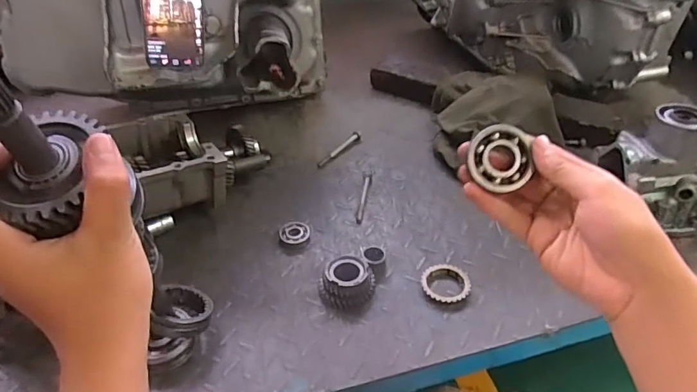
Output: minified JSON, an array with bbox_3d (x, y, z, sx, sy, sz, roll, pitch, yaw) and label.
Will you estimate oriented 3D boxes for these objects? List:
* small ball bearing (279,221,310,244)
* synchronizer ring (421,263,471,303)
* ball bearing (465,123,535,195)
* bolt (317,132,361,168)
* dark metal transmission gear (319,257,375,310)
[{"bbox_3d":[-0.070,0.047,0.649,0.038,0.010,0.034,-8,40,-8],"label":"small ball bearing"},{"bbox_3d":[0.113,0.099,0.586,0.056,0.009,0.056,-1,39,0],"label":"synchronizer ring"},{"bbox_3d":[0.118,-0.031,0.391,0.044,0.008,0.049,-4,84,1],"label":"ball bearing"},{"bbox_3d":[-0.013,-0.074,0.808,0.015,0.010,0.104,25,46,28],"label":"bolt"},{"bbox_3d":[-0.002,0.097,0.575,0.059,0.030,0.053,10,40,13],"label":"dark metal transmission gear"}]

